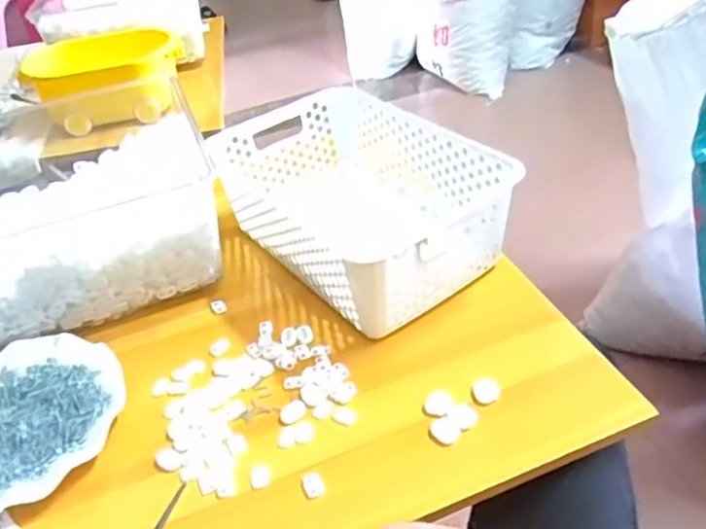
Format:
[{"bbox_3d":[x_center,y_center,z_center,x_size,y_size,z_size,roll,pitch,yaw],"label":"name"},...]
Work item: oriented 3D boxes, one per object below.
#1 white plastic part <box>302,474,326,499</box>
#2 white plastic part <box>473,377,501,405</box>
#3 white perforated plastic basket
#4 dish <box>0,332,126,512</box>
[{"bbox_3d":[-0.030,0.170,0.484,0.015,0.005,0.019,-20,40,-14],"label":"white plastic part"},{"bbox_3d":[0.112,0.105,0.527,0.022,0.006,0.023,-5,39,4],"label":"white plastic part"},{"bbox_3d":[0.002,-0.067,0.678,0.213,0.113,0.306,-27,42,-22],"label":"white perforated plastic basket"},{"bbox_3d":[-0.294,0.135,0.548,0.181,0.022,0.165,-5,39,4],"label":"dish"}]

